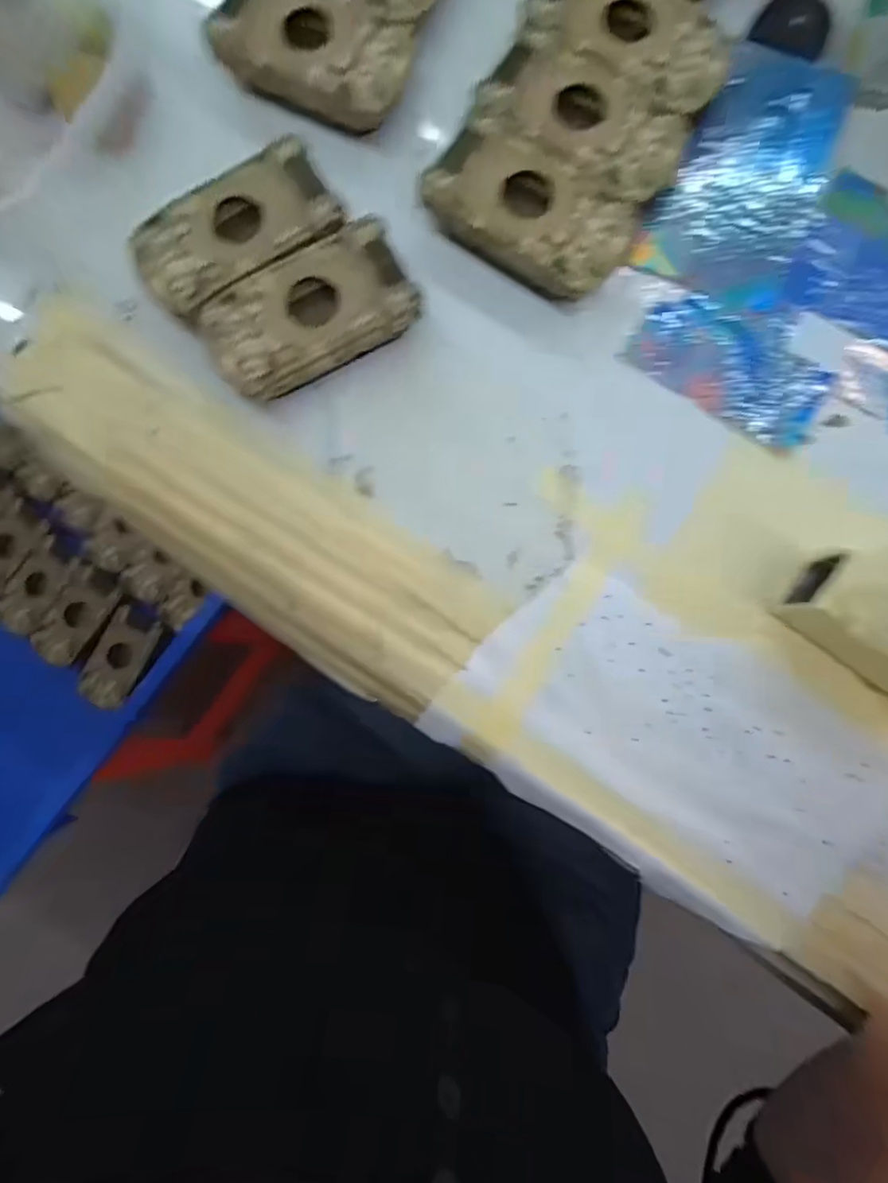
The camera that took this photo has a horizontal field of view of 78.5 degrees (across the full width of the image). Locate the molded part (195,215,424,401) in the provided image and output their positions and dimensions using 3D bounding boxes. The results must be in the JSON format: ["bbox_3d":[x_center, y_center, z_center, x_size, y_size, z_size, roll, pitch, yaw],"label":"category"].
[{"bbox_3d":[-0.062,-0.128,0.251,0.092,0.018,0.055,-30,88,-1],"label":"molded part"}]

